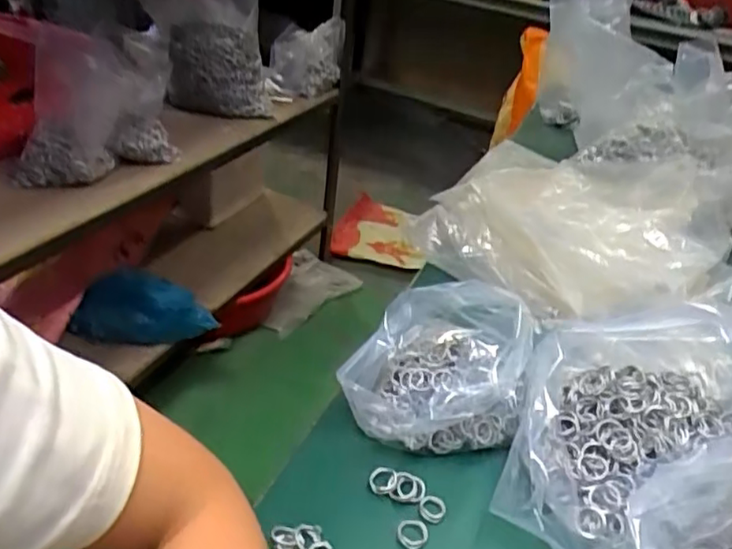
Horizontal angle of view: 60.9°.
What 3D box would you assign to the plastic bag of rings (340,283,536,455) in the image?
[{"bbox_3d":[0.060,0.077,0.520,0.152,0.120,0.101,6,34,-2],"label":"plastic bag of rings"}]

